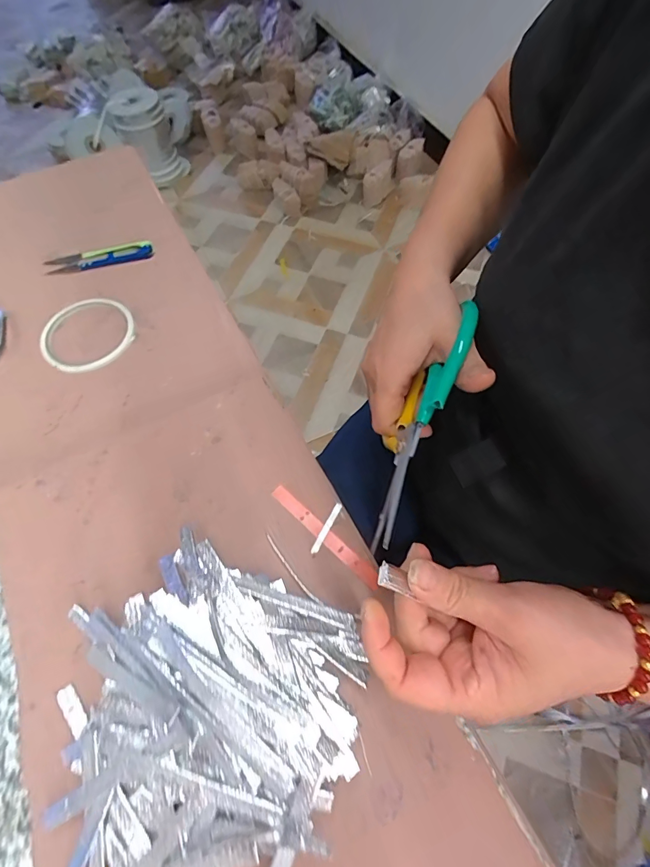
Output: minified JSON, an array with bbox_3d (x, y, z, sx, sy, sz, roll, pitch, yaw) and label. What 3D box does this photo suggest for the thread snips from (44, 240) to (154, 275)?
[{"bbox_3d":[-0.253,-0.198,0.454,0.115,0.012,0.026,-11,63,-6],"label":"thread snips"}]

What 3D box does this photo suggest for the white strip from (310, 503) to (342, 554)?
[{"bbox_3d":[0.001,0.068,0.294,0.005,0.004,0.040,26,63,14],"label":"white strip"}]

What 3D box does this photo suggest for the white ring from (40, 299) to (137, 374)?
[{"bbox_3d":[-0.238,-0.101,0.406,0.089,0.010,0.087,0,62,0],"label":"white ring"}]

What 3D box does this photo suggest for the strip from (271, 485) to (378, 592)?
[{"bbox_3d":[0.000,0.072,0.291,0.098,0.007,0.011,39,69,18],"label":"strip"}]

